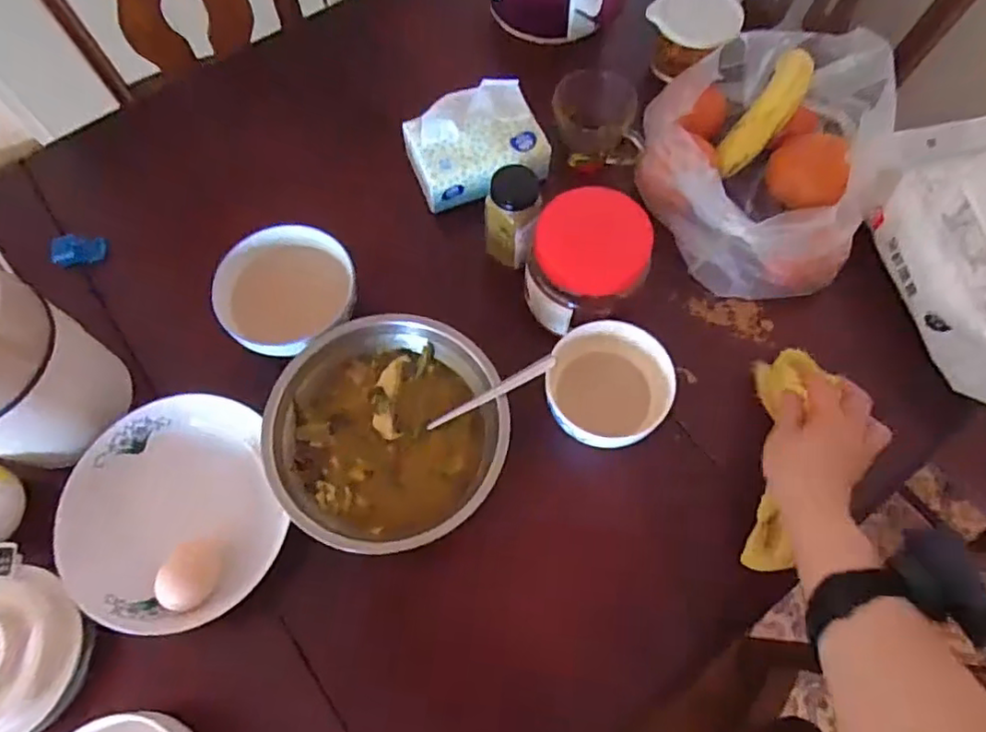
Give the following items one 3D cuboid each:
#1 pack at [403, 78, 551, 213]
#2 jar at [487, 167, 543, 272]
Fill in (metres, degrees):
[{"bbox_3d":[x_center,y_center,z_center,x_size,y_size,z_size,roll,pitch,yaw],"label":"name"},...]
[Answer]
[{"bbox_3d":[-0.018,-0.227,0.632,0.132,0.061,0.109,-23,69,-10],"label":"pack"},{"bbox_3d":[0.017,-0.131,0.567,0.049,0.107,0.045,0,67,0],"label":"jar"}]

